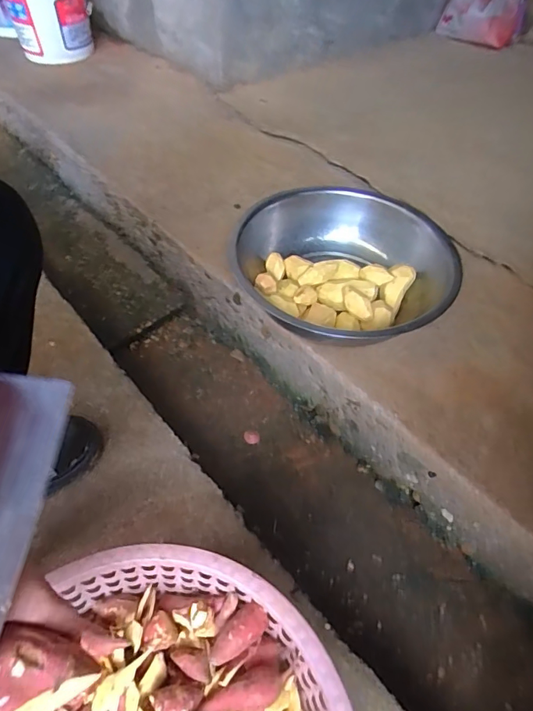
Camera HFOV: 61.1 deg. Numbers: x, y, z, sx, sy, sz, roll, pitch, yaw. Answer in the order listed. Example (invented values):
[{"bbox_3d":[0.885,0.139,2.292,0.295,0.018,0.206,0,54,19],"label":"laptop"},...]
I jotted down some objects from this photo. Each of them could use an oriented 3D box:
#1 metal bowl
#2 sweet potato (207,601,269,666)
[{"bbox_3d":[0.127,-0.135,0.807,0.356,0.139,0.363,1,50,-1],"label":"metal bowl"},{"bbox_3d":[-0.027,0.266,0.429,0.031,0.023,0.062,38,59,26],"label":"sweet potato"}]

